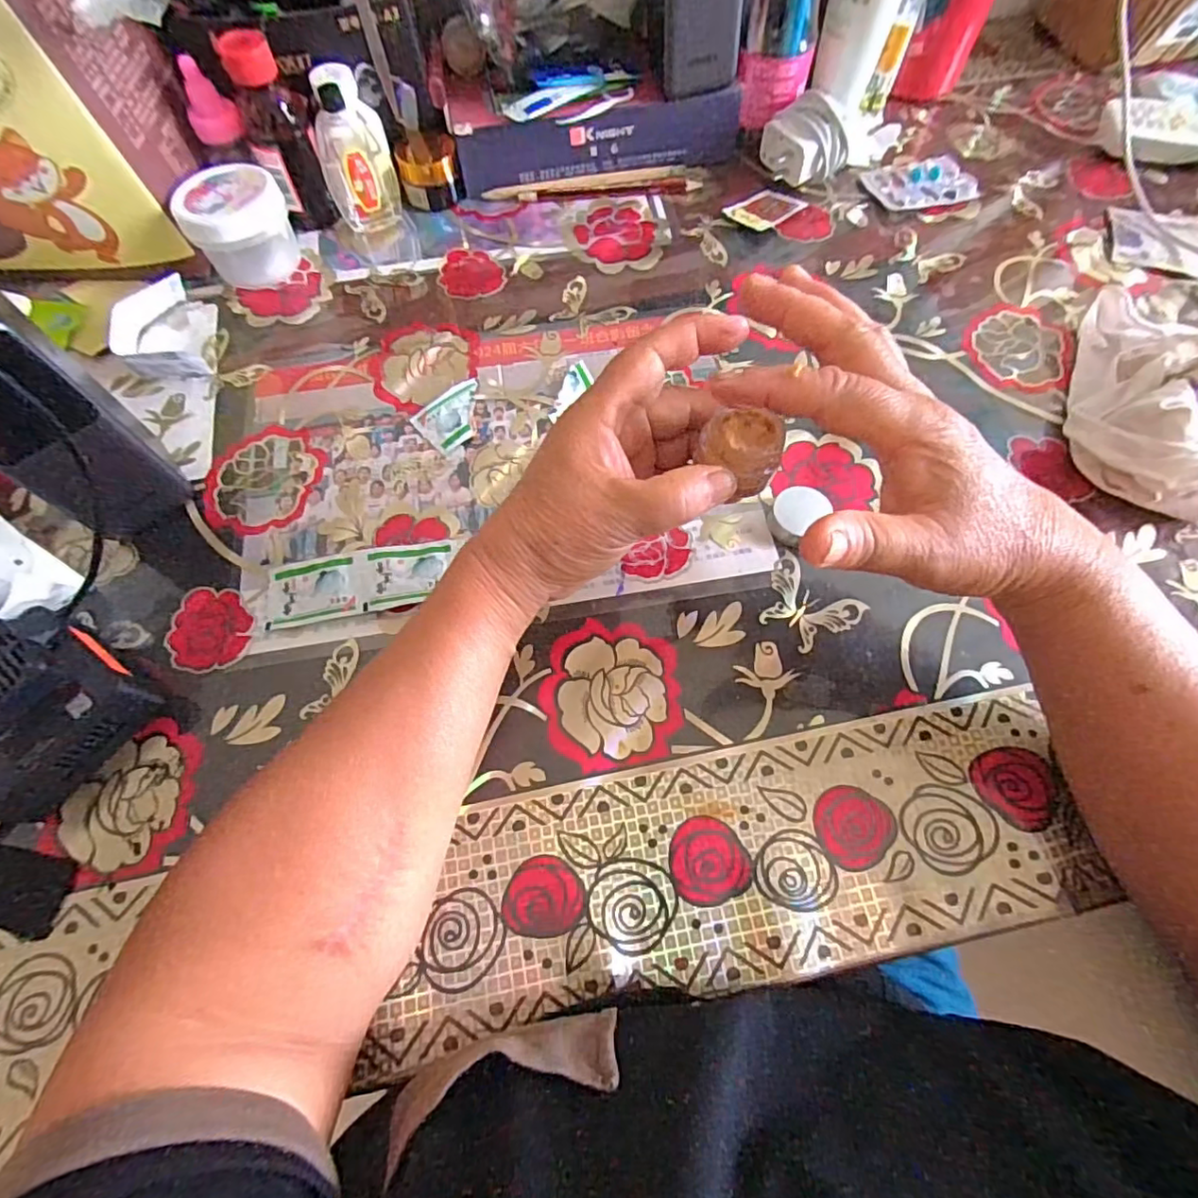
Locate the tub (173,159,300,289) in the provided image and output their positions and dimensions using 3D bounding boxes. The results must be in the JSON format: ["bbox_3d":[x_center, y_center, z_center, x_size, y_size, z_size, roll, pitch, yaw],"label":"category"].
[{"bbox_3d":[-0.248,-0.259,0.412,0.067,0.053,0.070,-30,70,-11],"label":"tub"}]

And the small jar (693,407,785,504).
[{"bbox_3d":[0.058,-0.057,0.236,0.033,0.024,0.026,-3,67,0],"label":"small jar"}]

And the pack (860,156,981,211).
[{"bbox_3d":[0.251,-0.324,0.461,0.080,0.004,0.052,-11,67,-4],"label":"pack"}]

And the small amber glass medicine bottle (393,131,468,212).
[{"bbox_3d":[-0.130,-0.331,0.457,0.046,0.031,0.048,-16,68,-5],"label":"small amber glass medicine bottle"}]

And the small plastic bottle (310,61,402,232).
[{"bbox_3d":[-0.172,-0.314,0.418,0.045,0.088,0.040,-16,68,-5],"label":"small plastic bottle"}]

